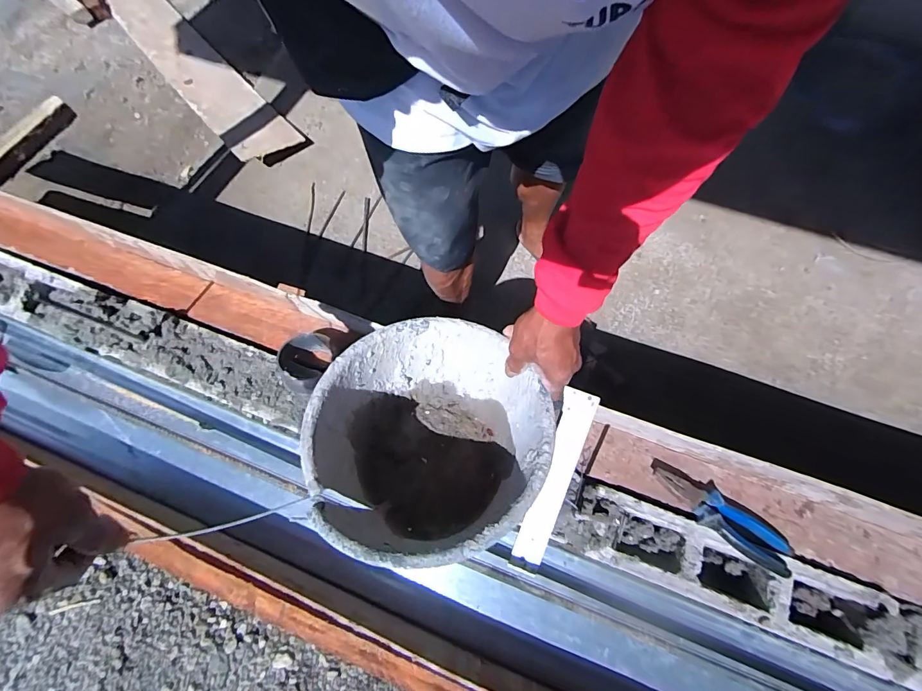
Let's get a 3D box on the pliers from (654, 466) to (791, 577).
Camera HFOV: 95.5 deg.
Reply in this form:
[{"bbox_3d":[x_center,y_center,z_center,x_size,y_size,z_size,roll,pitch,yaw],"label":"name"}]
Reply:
[{"bbox_3d":[0.349,0.229,0.565,0.184,0.033,0.054,33,76,12],"label":"pliers"}]

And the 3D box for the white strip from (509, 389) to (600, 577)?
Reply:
[{"bbox_3d":[0.124,0.181,0.559,0.043,0.012,0.246,20,88,9],"label":"white strip"}]

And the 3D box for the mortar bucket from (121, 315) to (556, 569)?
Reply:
[{"bbox_3d":[-0.037,0.113,0.508,0.244,0.203,0.266,-1,72,2],"label":"mortar bucket"}]

